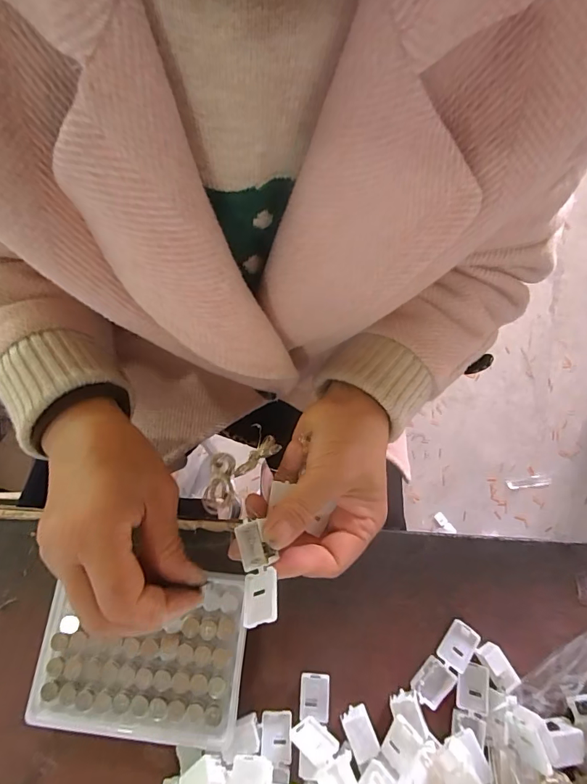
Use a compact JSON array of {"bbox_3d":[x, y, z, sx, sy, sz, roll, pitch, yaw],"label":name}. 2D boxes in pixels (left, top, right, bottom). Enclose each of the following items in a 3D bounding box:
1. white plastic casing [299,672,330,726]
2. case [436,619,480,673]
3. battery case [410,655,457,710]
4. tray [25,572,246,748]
[{"bbox_3d":[0.014,0.204,0.282,0.020,0.004,0.026,4,72,2],"label":"white plastic casing"},{"bbox_3d":[0.112,0.173,0.286,0.020,0.005,0.028,34,76,11],"label":"case"},{"bbox_3d":[0.093,0.193,0.279,0.019,0.008,0.026,40,77,12],"label":"battery case"},{"bbox_3d":[-0.098,0.167,0.271,0.128,0.007,0.092,5,72,2],"label":"tray"}]

